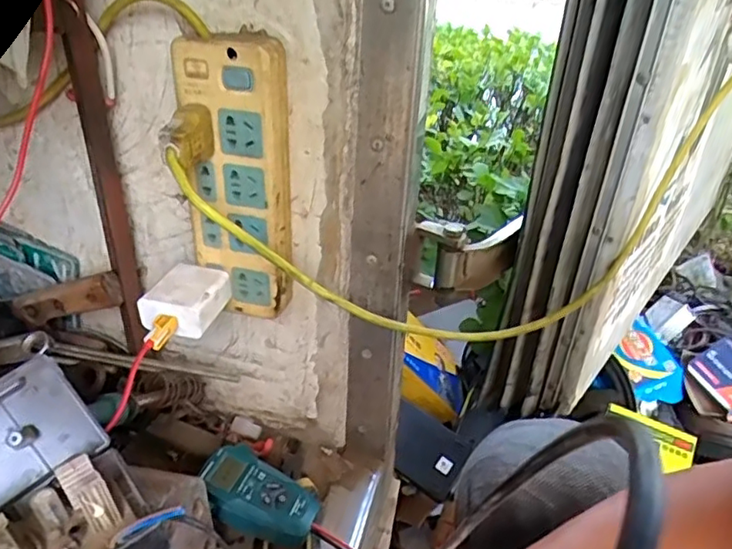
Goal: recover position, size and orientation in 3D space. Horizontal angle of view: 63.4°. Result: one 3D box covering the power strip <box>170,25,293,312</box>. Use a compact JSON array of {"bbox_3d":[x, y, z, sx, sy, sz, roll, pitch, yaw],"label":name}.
[{"bbox_3d":[-0.101,-0.074,0.477,0.078,0.219,0.032,8,31,9],"label":"power strip"}]

